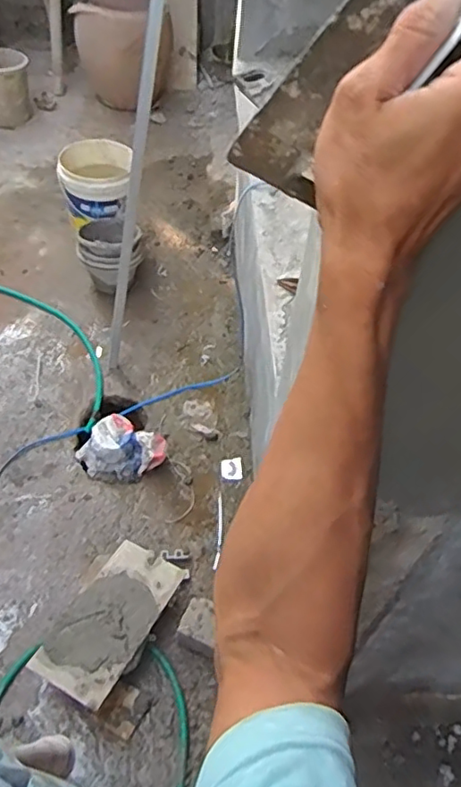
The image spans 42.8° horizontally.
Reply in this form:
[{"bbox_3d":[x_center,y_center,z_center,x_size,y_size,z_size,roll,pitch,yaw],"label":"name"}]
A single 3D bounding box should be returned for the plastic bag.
[{"bbox_3d":[-0.338,0.175,1.815,0.216,0.122,0.215,-29,59,-26],"label":"plastic bag"}]

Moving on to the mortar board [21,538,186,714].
[{"bbox_3d":[-0.292,0.543,1.438,0.206,0.052,0.386,25,52,15],"label":"mortar board"}]

